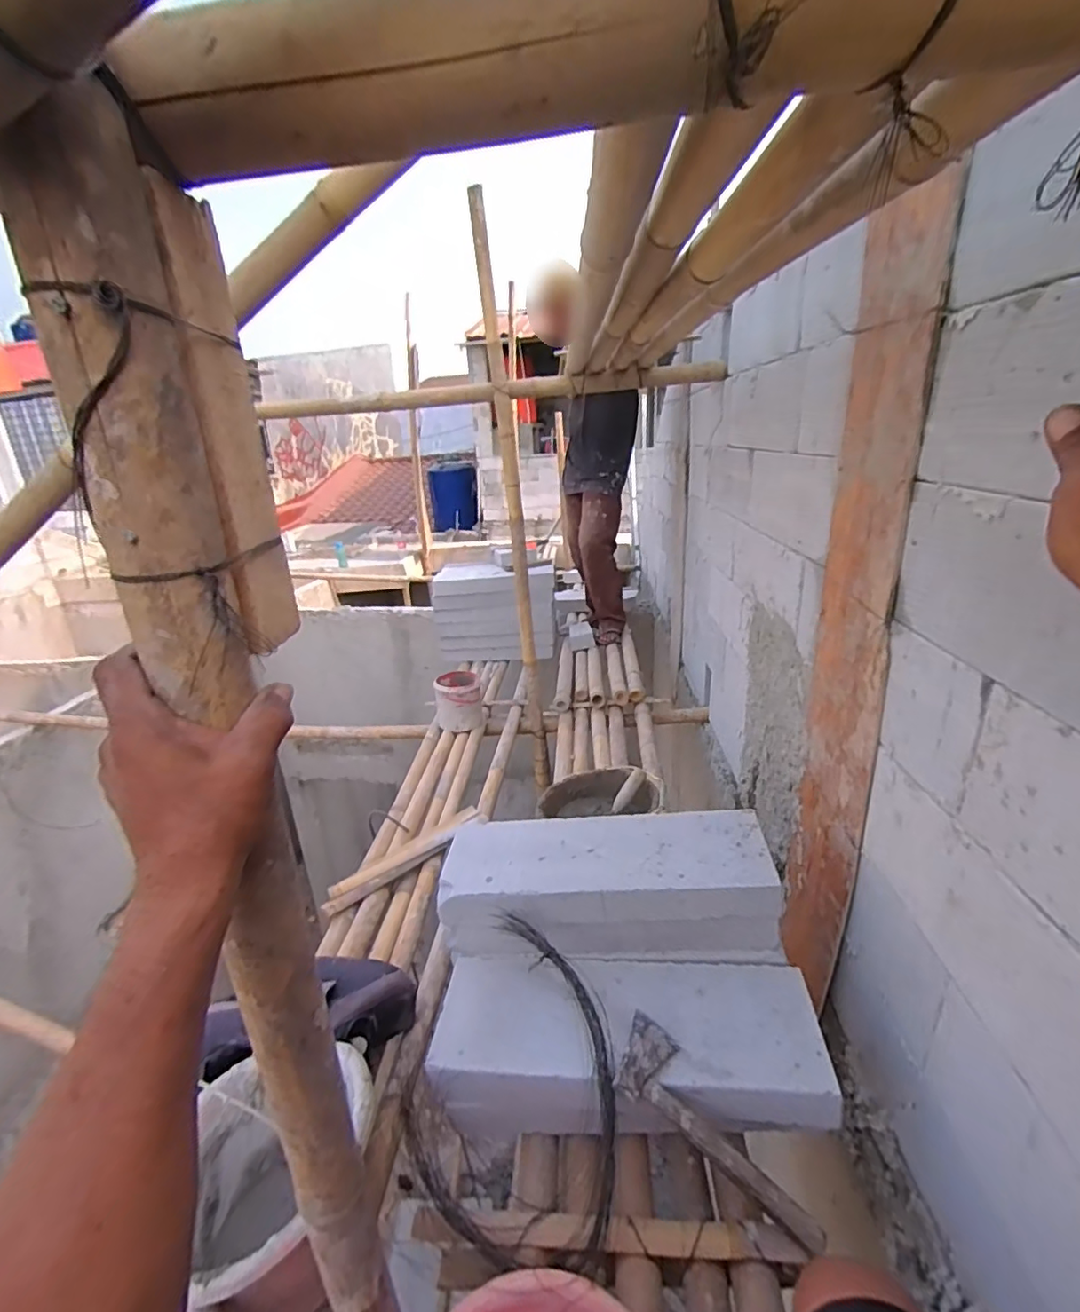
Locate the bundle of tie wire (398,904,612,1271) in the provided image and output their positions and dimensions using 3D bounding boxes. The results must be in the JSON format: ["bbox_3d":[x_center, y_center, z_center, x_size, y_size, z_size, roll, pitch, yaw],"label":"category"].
[{"bbox_3d":[-0.022,0.649,0.848,0.351,0.051,0.389,17,67,33],"label":"bundle of tie wire"}]

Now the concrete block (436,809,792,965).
[{"bbox_3d":[0.118,0.427,1.060,0.585,0.172,0.216,-2,21,4],"label":"concrete block"}]

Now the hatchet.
[{"bbox_3d":[0.245,0.667,0.785,0.317,0.026,0.104,37,39,24],"label":"hatchet"}]

